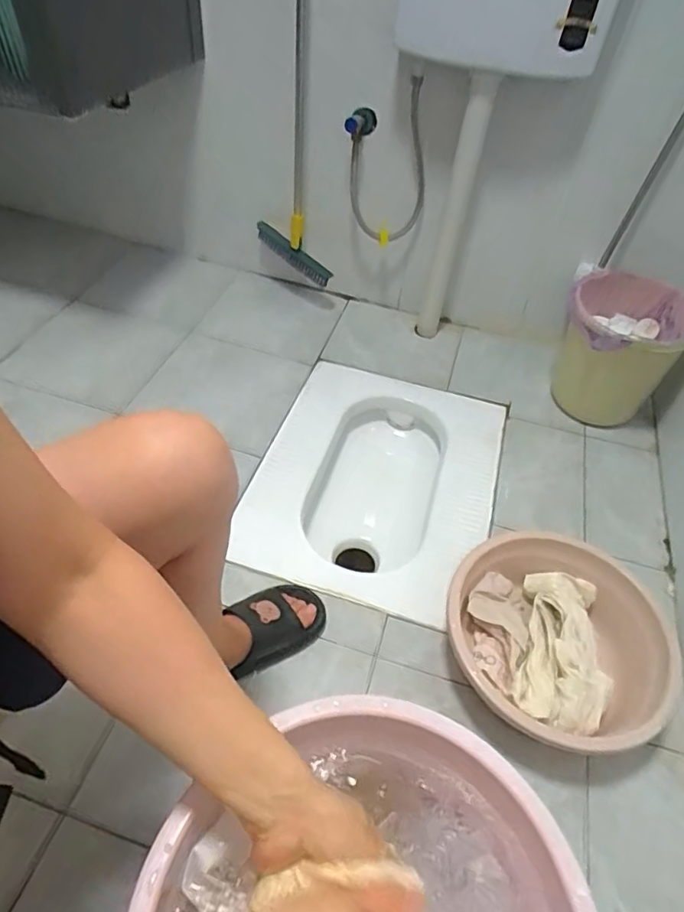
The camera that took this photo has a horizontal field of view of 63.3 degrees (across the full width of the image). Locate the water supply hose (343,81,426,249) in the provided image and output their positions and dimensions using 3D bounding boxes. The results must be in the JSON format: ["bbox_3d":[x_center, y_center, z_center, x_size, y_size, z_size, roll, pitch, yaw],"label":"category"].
[{"bbox_3d":[0.091,-0.591,1.143,0.070,0.273,0.152,-28,56,-29],"label":"water supply hose"}]

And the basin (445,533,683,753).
[{"bbox_3d":[0.288,0.261,0.792,0.287,0.122,0.275,3,47,-4],"label":"basin"}]

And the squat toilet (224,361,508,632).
[{"bbox_3d":[0.065,0.106,1.146,0.435,0.257,0.575,15,47,7],"label":"squat toilet"}]

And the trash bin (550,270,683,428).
[{"bbox_3d":[0.562,-0.209,1.170,0.243,0.244,0.245,29,50,20],"label":"trash bin"}]

